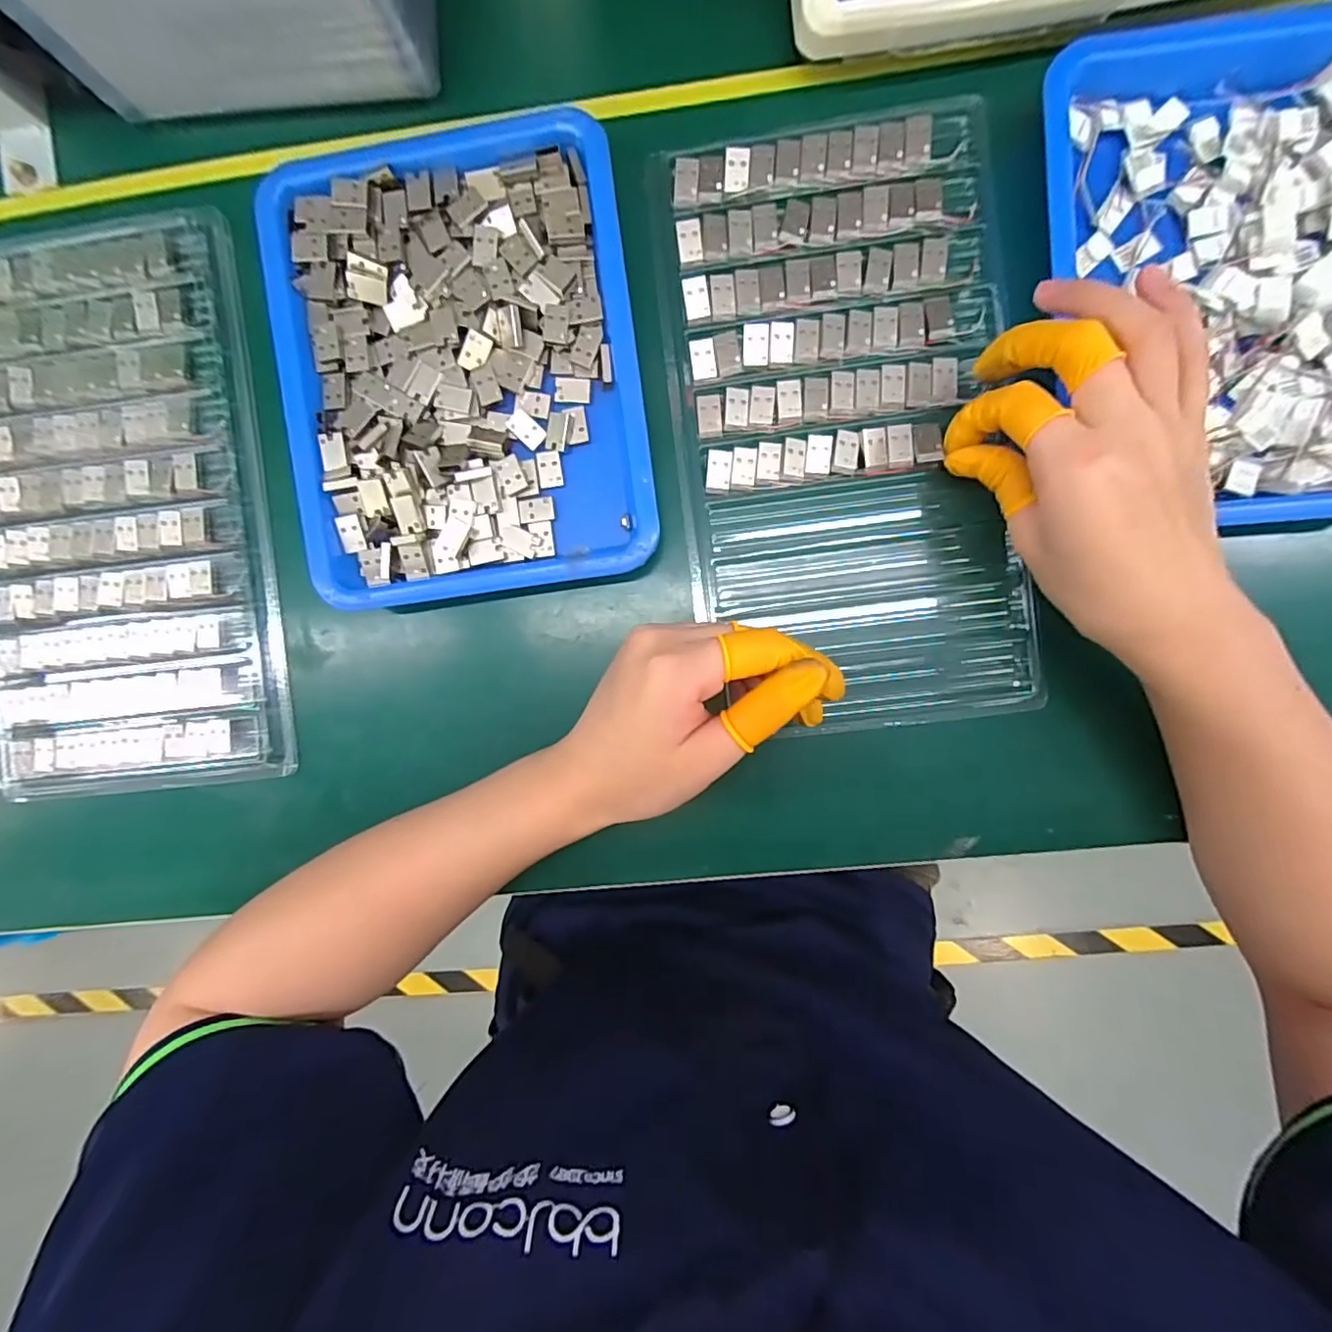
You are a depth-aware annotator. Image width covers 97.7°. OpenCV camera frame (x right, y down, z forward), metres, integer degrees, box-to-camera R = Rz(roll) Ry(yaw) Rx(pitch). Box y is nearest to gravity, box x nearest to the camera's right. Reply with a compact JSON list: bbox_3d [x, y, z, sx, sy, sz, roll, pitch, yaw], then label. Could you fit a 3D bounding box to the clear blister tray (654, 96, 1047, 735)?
[{"bbox_3d":[0.086,-0.113,0.286,0.157,0.017,0.287,-7,96,4],"label":"clear blister tray"}]

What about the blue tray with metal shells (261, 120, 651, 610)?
[{"bbox_3d":[-0.100,-0.145,0.283,0.170,0.024,0.215,-7,92,4],"label":"blue tray with metal shells"}]

